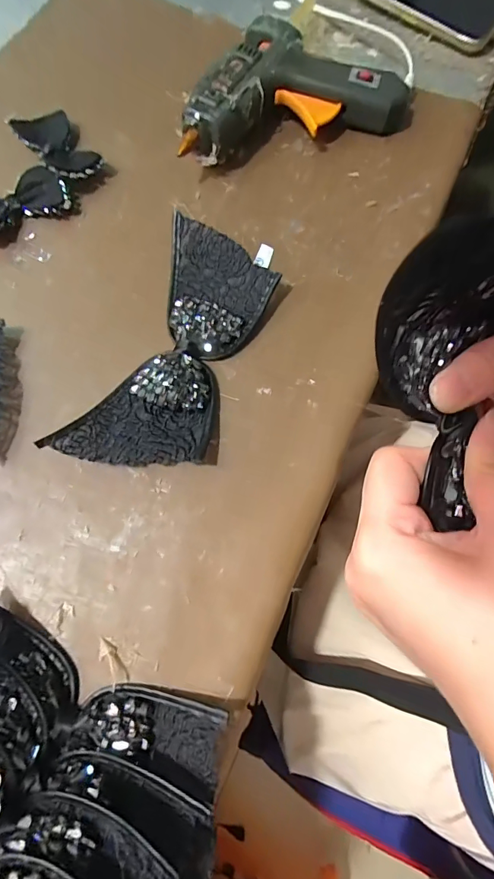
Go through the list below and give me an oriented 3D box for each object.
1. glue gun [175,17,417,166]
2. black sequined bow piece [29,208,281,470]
[{"bbox_3d":[0.034,-0.316,0.370,0.212,0.048,0.124,-15,72,-6],"label":"glue gun"},{"bbox_3d":[-0.049,-0.069,0.302,0.093,0.025,0.202,20,72,6],"label":"black sequined bow piece"}]

